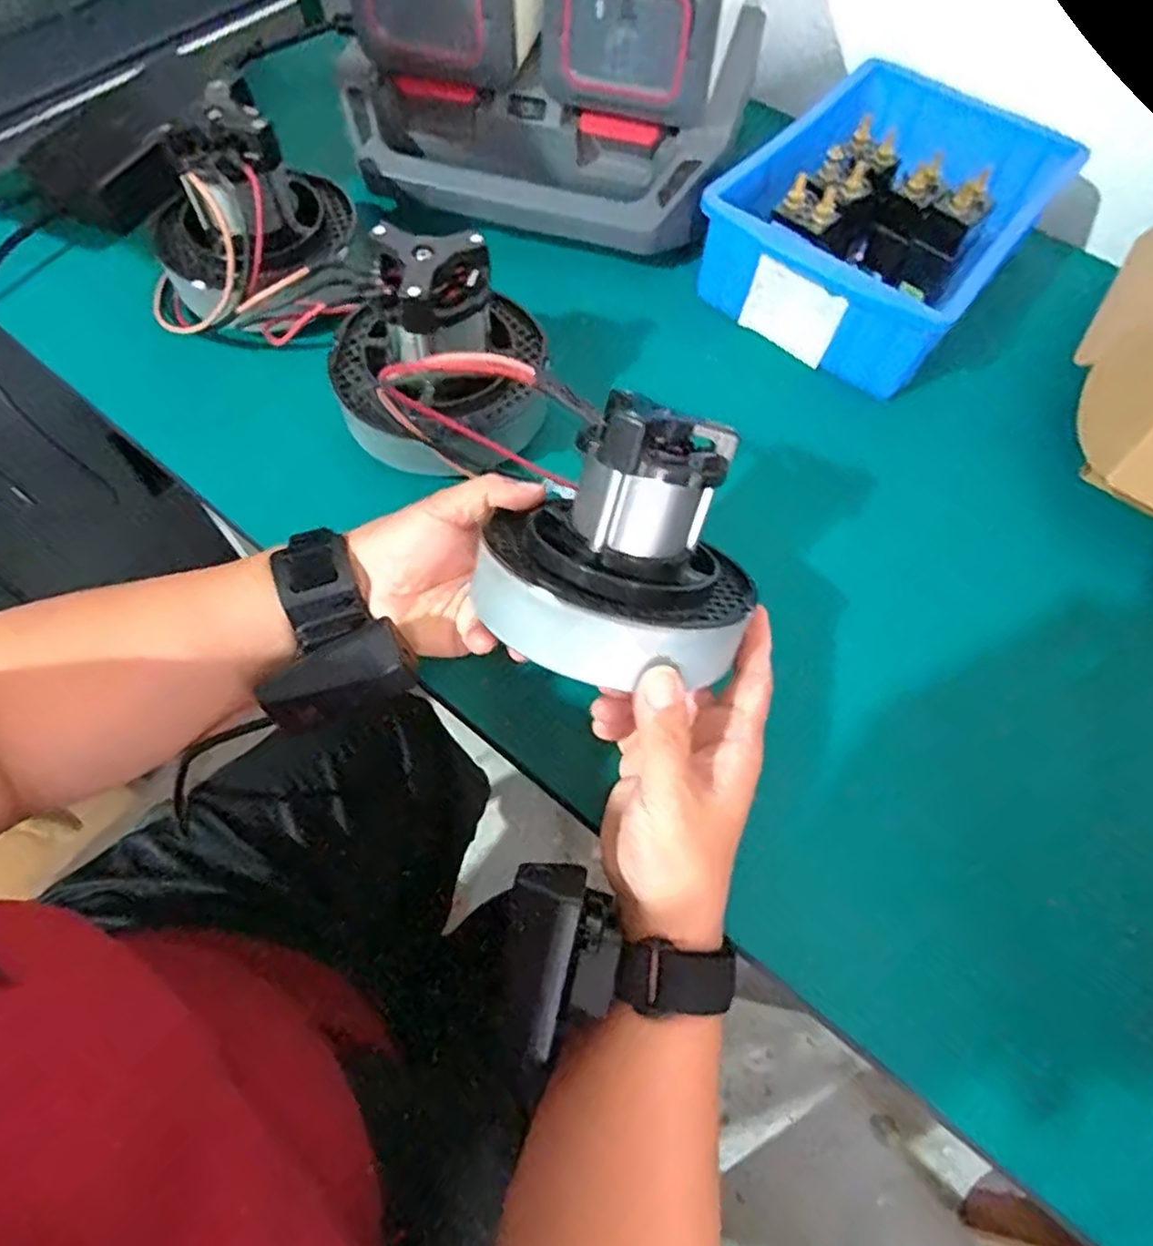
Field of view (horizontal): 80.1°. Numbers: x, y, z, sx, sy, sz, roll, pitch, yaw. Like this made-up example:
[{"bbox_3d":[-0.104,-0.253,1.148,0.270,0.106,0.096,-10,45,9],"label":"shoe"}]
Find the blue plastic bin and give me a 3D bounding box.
[{"bbox_3d":[0.219,-0.287,0.488,0.169,0.080,0.229,37,67,15],"label":"blue plastic bin"}]

